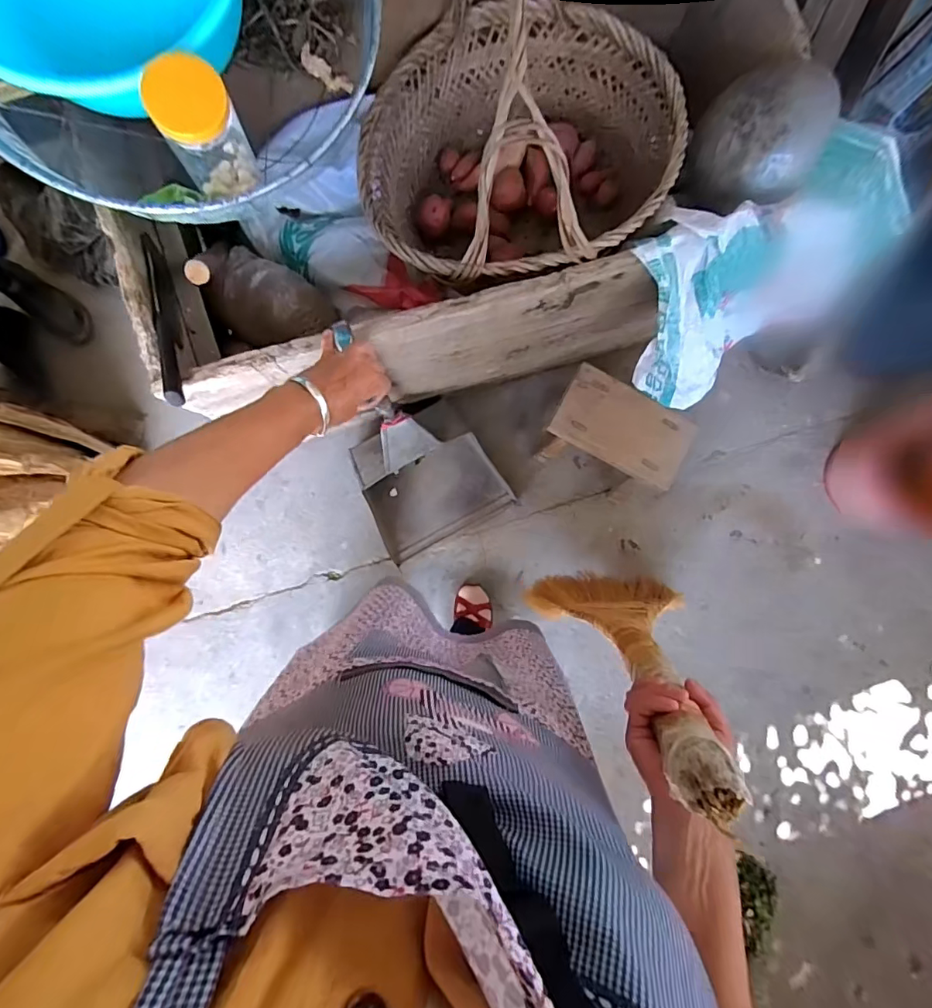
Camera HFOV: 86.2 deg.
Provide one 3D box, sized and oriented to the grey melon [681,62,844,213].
[{"bbox_3d":[0.427,-0.522,0.736,0.159,0.142,0.149,0,86,-2],"label":"grey melon"}]

